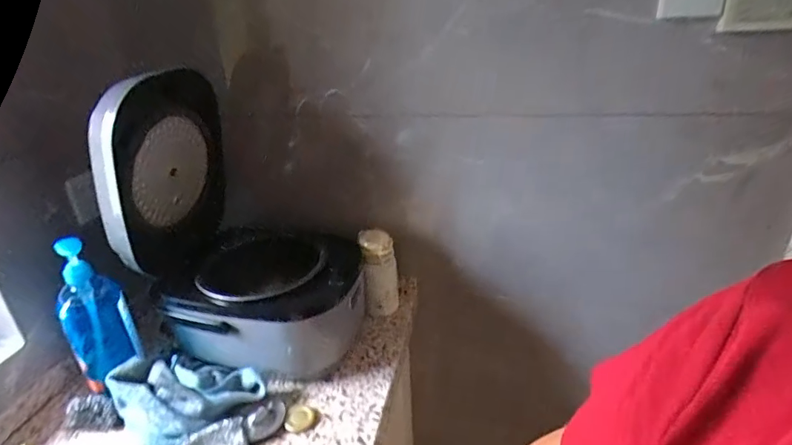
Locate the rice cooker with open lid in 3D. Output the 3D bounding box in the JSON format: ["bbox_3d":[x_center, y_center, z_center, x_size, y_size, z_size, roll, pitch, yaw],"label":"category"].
[{"bbox_3d":[-0.265,0.019,0.811,0.335,0.490,0.271,7,28,21],"label":"rice cooker with open lid"}]

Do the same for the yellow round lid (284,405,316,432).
[{"bbox_3d":[-0.153,0.314,0.740,0.046,0.007,0.050,-3,26,1],"label":"yellow round lid"}]

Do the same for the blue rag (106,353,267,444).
[{"bbox_3d":[-0.345,0.280,0.742,0.196,0.076,0.181,17,32,35],"label":"blue rag"}]

